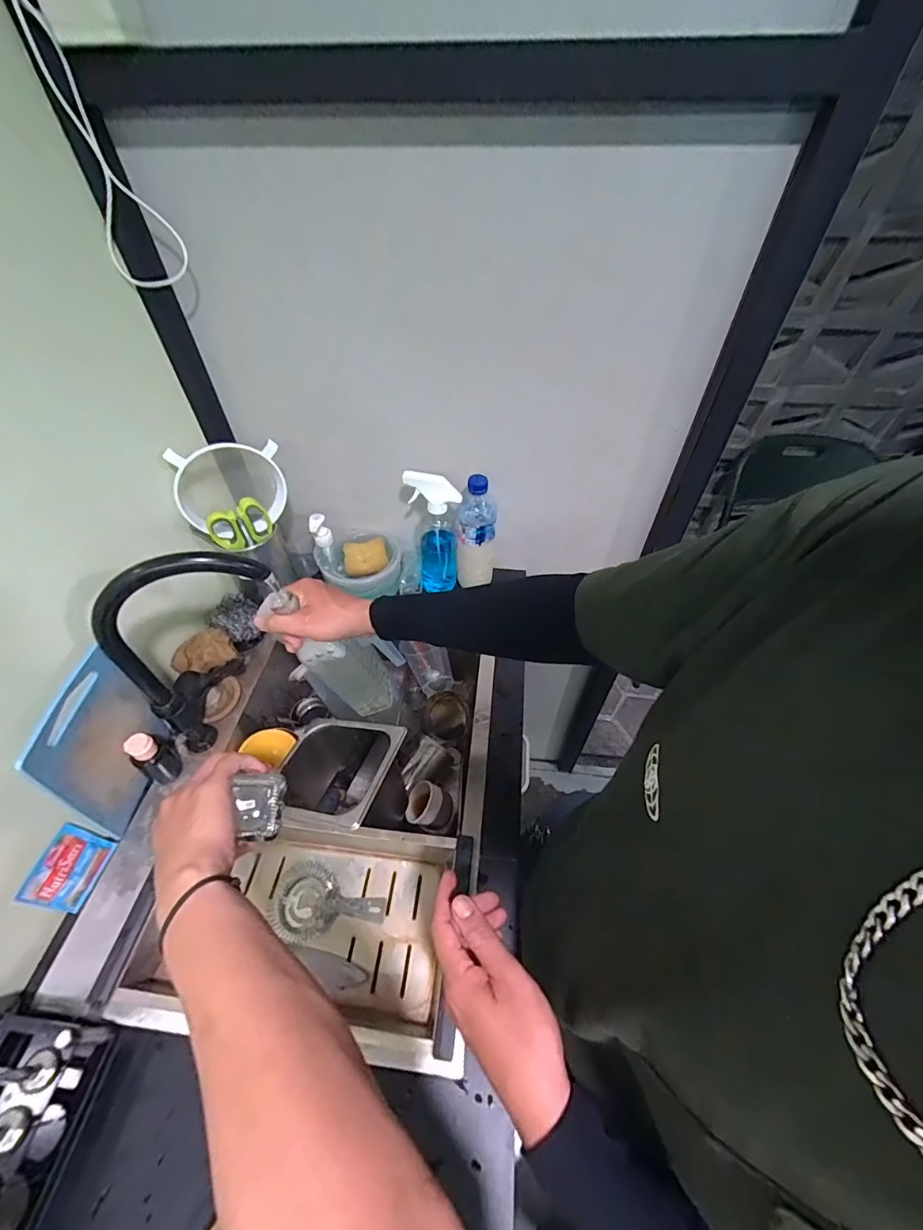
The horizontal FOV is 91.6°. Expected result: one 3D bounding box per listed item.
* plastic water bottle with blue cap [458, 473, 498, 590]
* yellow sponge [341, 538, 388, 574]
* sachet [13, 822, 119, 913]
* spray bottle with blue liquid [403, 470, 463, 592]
[{"bbox_3d":[0.025,-0.140,0.773,0.063,0.211,0.068,0,49,0],"label":"plastic water bottle with blue cap"},{"bbox_3d":[-0.173,-0.106,0.812,0.077,0.024,0.068,-9,50,-7],"label":"yellow sponge"},{"bbox_3d":[-0.449,0.291,0.516,0.009,0.082,0.077,2,49,12],"label":"sachet"},{"bbox_3d":[-0.044,-0.157,0.783,0.080,0.235,0.079,1,49,1],"label":"spray bottle with blue liquid"}]

